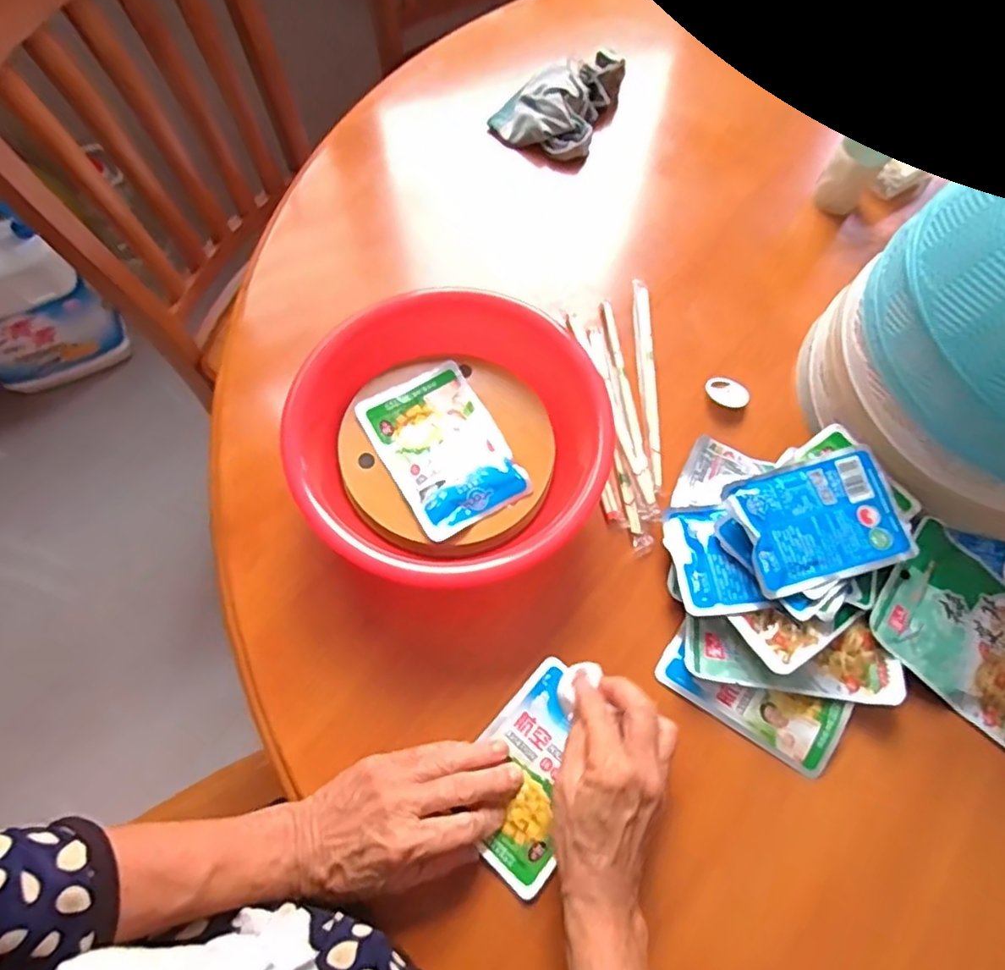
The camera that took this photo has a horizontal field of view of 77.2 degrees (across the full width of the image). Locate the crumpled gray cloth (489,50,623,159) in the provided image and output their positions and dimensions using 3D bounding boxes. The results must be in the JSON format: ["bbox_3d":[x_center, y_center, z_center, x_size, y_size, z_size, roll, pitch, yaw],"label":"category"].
[{"bbox_3d":[0.060,-0.410,0.663,0.107,0.038,0.140,25,68,7],"label":"crumpled gray cloth"}]

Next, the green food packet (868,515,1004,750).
[{"bbox_3d":[0.347,0.110,0.463,0.148,0.009,0.108,41,71,1],"label":"green food packet"}]

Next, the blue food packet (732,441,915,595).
[{"bbox_3d":[0.228,0.025,0.452,0.122,0.009,0.085,-15,70,-9],"label":"blue food packet"}]

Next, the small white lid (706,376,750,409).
[{"bbox_3d":[0.195,-0.081,0.545,0.037,0.007,0.024,33,69,11],"label":"small white lid"}]

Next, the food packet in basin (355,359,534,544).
[{"bbox_3d":[-0.044,-0.028,0.482,0.090,0.013,0.128,-30,71,-15],"label":"food packet in basin"}]

